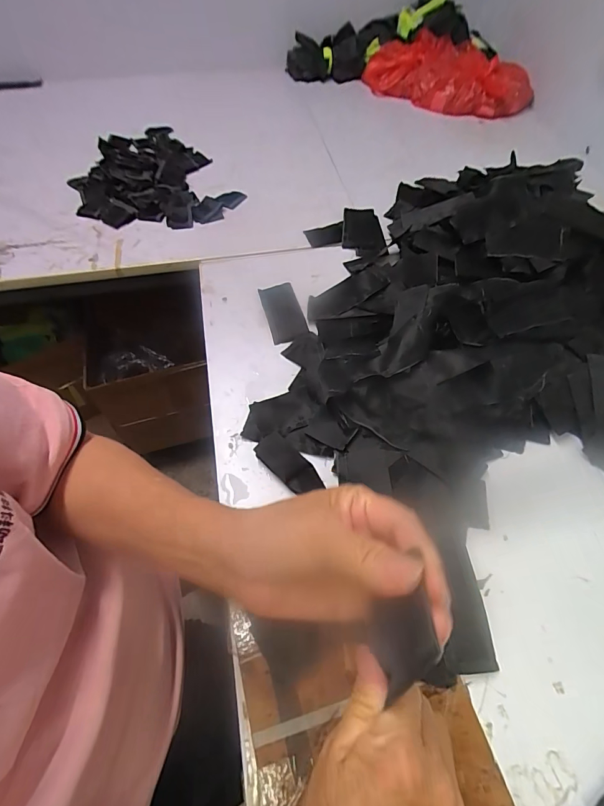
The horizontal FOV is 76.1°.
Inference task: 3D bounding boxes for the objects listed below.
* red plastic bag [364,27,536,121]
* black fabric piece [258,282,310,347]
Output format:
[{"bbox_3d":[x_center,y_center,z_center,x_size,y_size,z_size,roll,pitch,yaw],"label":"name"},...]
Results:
[{"bbox_3d":[0.357,-0.841,0.995,0.425,0.107,0.177,39,65,22],"label":"red plastic bag"},{"bbox_3d":[-0.029,-0.136,0.578,0.052,0.007,0.119,-15,53,-4],"label":"black fabric piece"}]

